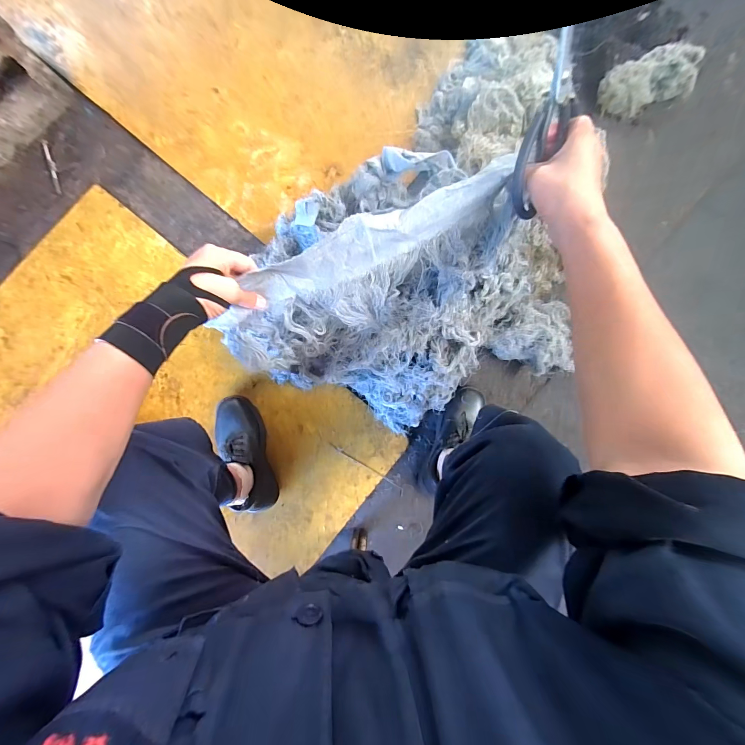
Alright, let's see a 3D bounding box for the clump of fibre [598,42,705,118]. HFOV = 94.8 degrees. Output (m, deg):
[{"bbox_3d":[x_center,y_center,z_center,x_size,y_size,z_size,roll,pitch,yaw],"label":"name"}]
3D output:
[{"bbox_3d":[0.716,-0.753,0.886,0.266,0.077,0.121,-22,87,-4],"label":"clump of fibre"}]

